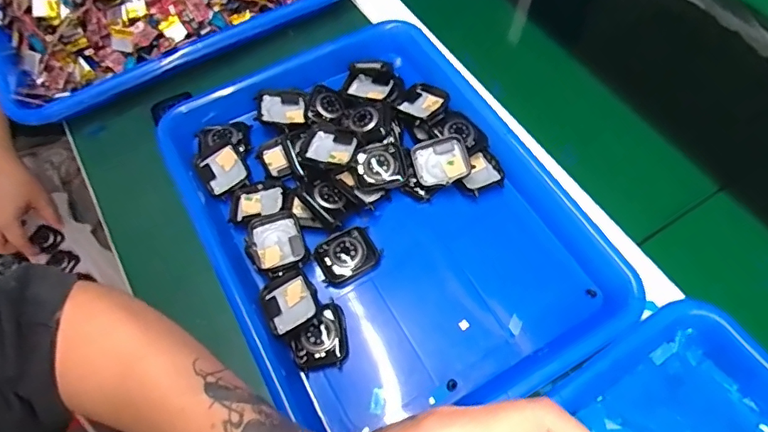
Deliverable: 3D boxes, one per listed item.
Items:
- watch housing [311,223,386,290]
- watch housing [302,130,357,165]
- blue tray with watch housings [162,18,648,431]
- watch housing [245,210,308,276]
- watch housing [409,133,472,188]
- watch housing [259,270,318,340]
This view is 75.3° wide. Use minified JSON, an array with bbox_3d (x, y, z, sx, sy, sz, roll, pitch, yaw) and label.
[{"bbox_3d":[-0.027,0.029,0.369,0.047,0.014,0.038,-32,66,-14],"label":"watch housing"},{"bbox_3d":[-0.043,-0.056,0.401,0.038,0.008,0.034,18,64,11],"label":"watch housing"},{"bbox_3d":[-0.001,-0.004,0.388,0.260,0.045,0.328,-28,65,-12],"label":"blue tray with watch housings"},{"bbox_3d":[-0.080,0.022,0.366,0.041,0.013,0.046,-22,64,-9],"label":"watch housing"},{"bbox_3d":[0.045,-0.043,0.394,0.043,0.011,0.039,-22,79,1],"label":"watch housing"},{"bbox_3d":[-0.066,0.060,0.346,0.036,0.011,0.041,-25,64,-11],"label":"watch housing"}]

